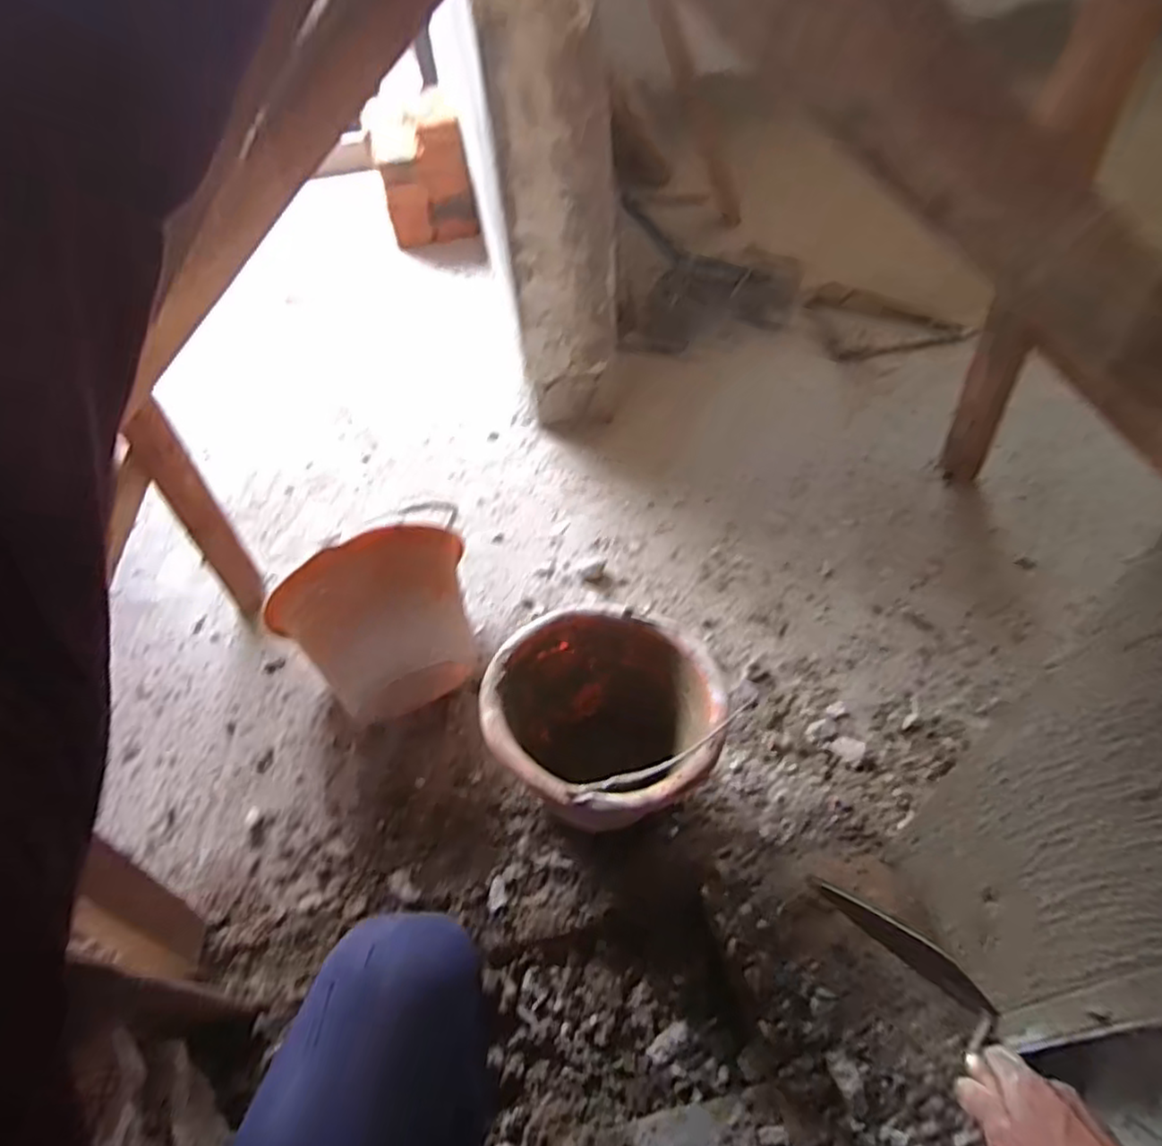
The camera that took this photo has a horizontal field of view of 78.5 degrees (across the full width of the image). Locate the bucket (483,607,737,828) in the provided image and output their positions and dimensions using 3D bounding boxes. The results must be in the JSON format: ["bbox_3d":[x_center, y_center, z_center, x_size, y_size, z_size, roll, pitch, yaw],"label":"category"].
[{"bbox_3d":[0.030,0.173,0.804,0.240,0.187,0.240,-3,53,3],"label":"bucket"}]

